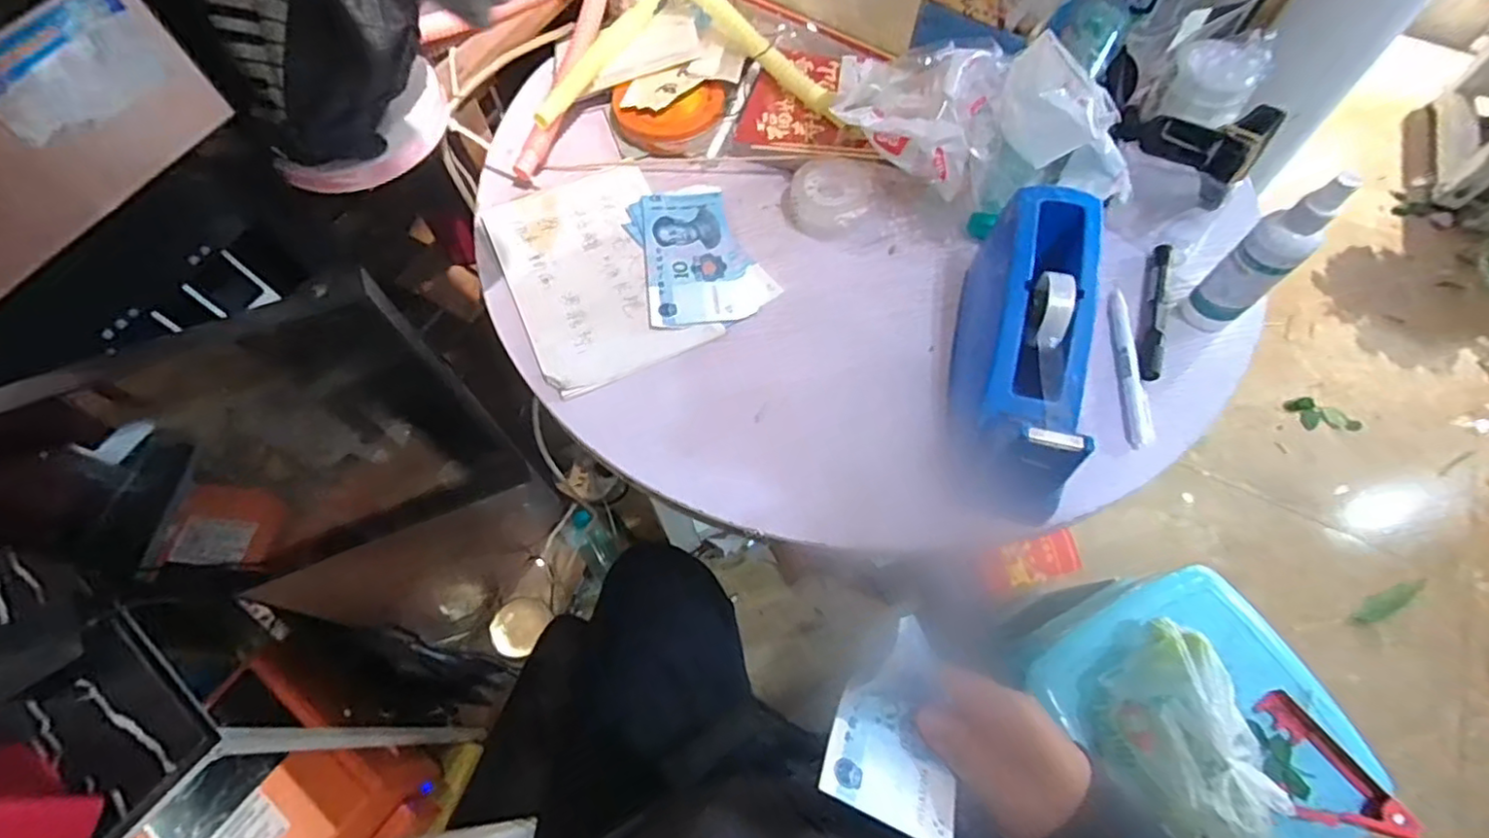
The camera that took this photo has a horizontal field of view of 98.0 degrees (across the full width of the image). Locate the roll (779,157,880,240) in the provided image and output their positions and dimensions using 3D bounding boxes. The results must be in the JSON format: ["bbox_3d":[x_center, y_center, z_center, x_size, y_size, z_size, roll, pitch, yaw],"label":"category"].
[{"bbox_3d":[0.073,-0.189,0.556,0.078,0.028,0.075,19,67,9],"label":"roll"}]

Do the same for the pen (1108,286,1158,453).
[{"bbox_3d":[0.296,-0.042,0.498,0.020,0.015,0.137,6,65,3],"label":"pen"}]

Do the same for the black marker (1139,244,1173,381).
[{"bbox_3d":[0.324,-0.088,0.509,0.017,0.009,0.130,19,67,9],"label":"black marker"}]

